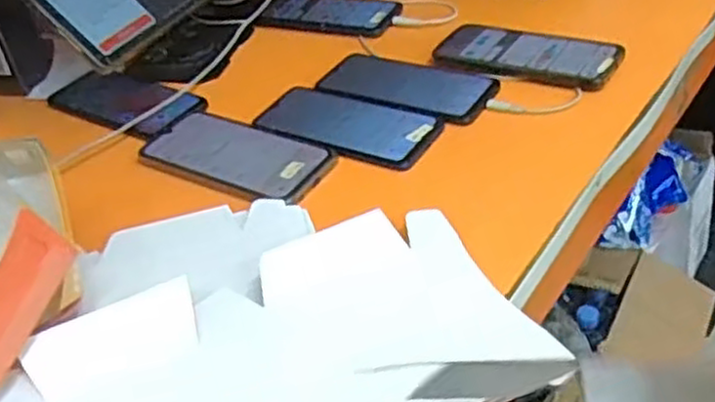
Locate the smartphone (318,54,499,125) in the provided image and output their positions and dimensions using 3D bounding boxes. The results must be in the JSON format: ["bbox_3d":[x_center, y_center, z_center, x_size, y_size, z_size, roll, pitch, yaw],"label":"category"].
[{"bbox_3d":[0.046,-0.112,0.705,0.166,0.008,0.076,19,45,31],"label":"smartphone"}]

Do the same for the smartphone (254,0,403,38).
[{"bbox_3d":[-0.034,-0.214,0.843,0.160,0.009,0.079,9,41,21],"label":"smartphone"}]

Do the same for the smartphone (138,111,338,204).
[{"bbox_3d":[-0.110,-0.042,0.643,0.174,0.004,0.083,17,44,29],"label":"smartphone"}]

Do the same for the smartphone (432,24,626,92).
[{"bbox_3d":[0.161,-0.142,0.718,0.173,0.012,0.077,16,44,28],"label":"smartphone"}]

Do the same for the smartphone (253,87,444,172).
[{"bbox_3d":[-0.011,-0.069,0.664,0.164,0.010,0.076,18,45,30],"label":"smartphone"}]

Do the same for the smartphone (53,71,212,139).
[{"bbox_3d":[-0.235,-0.100,0.745,0.173,0.012,0.073,20,46,31],"label":"smartphone"}]

